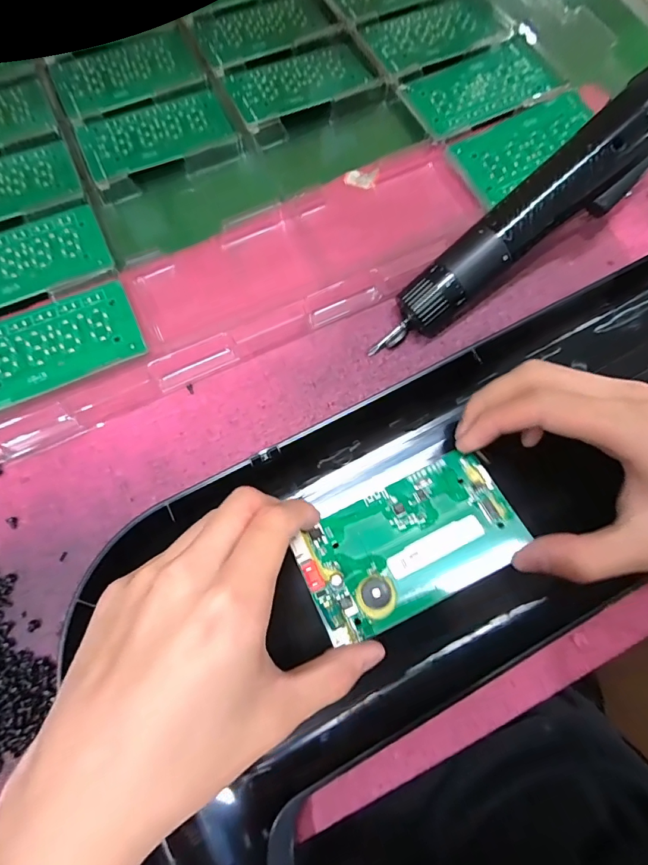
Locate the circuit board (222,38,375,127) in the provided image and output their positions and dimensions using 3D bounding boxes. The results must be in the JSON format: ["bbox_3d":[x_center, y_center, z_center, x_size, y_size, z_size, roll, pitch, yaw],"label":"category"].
[{"bbox_3d":[-0.019,-0.273,0.349,0.106,0.004,0.063,-24,70,-8],"label":"circuit board"}]

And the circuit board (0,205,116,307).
[{"bbox_3d":[-0.197,-0.112,0.293,0.105,0.004,0.059,-24,75,-7],"label":"circuit board"}]

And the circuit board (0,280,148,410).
[{"bbox_3d":[-0.168,-0.053,0.275,0.105,0.005,0.057,-25,75,-8],"label":"circuit board"}]

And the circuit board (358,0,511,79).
[{"bbox_3d":[0.089,-0.328,0.366,0.114,0.004,0.067,-30,76,-9],"label":"circuit board"}]

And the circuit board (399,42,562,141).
[{"bbox_3d":[0.117,-0.261,0.343,0.107,0.004,0.063,-26,73,-6],"label":"circuit board"}]

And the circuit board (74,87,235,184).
[{"bbox_3d":[-0.126,-0.223,0.335,0.106,0.004,0.060,-25,75,-8],"label":"circuit board"}]

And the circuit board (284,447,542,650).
[{"bbox_3d":[0.042,0.054,0.222,0.105,0.012,0.059,-26,75,-8],"label":"circuit board"}]

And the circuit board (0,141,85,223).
[{"bbox_3d":[-0.230,-0.173,0.320,0.106,0.005,0.061,-23,75,-7],"label":"circuit board"}]

